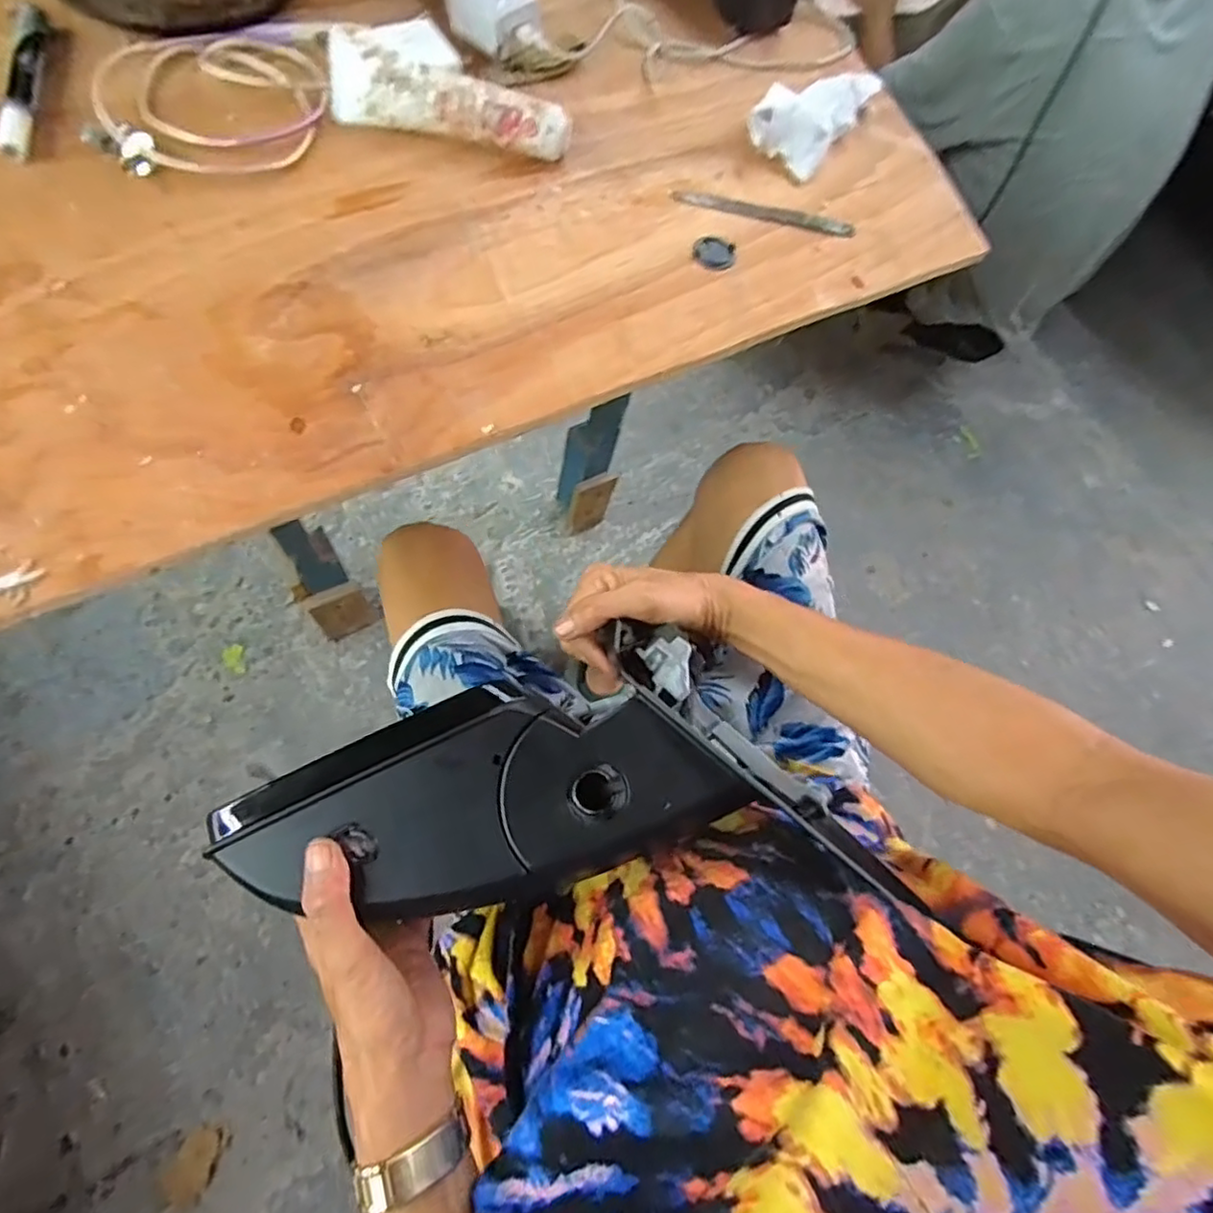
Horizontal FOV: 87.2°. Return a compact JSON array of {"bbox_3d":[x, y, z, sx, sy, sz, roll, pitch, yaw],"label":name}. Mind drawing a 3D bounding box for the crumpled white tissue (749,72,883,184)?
[{"bbox_3d":[0.176,-0.417,0.519,0.064,0.034,0.144,34,76,9],"label":"crumpled white tissue"}]

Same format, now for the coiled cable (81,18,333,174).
[{"bbox_3d":[-0.269,-0.358,0.439,0.150,0.013,0.144,-11,76,-18],"label":"coiled cable"}]

